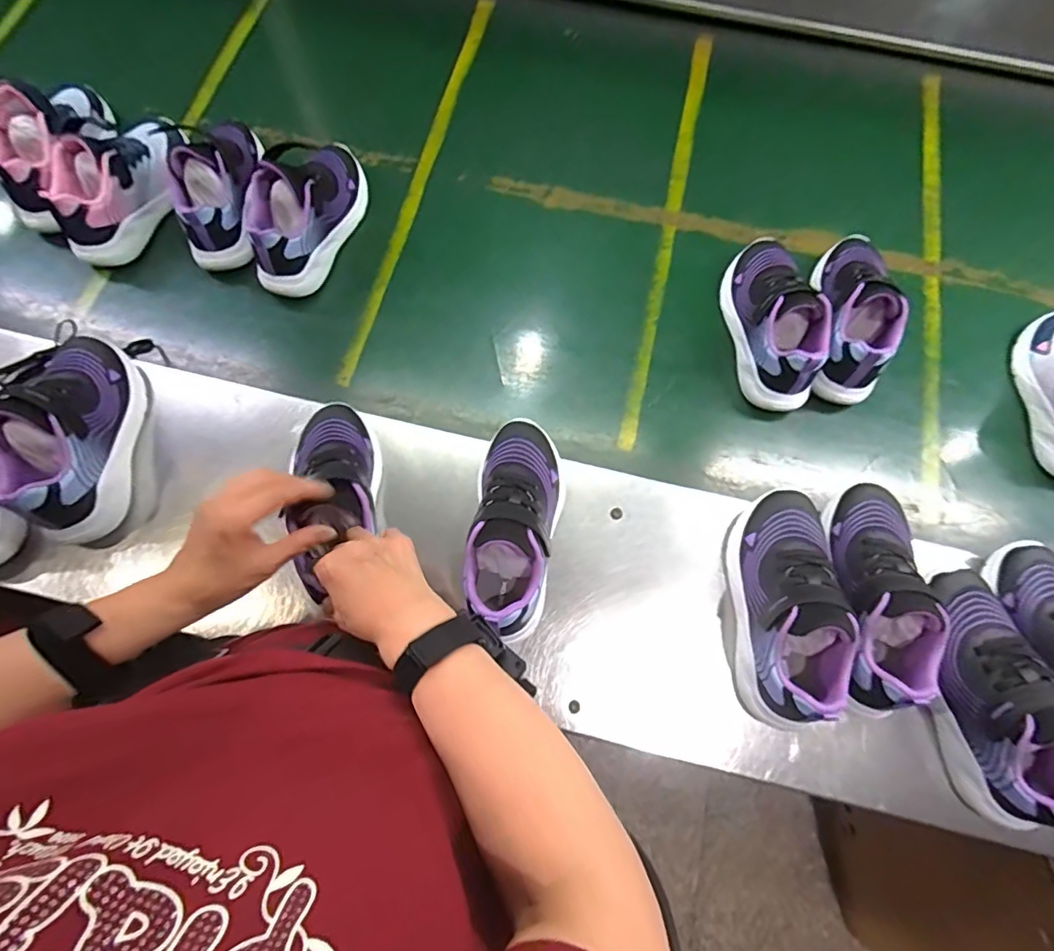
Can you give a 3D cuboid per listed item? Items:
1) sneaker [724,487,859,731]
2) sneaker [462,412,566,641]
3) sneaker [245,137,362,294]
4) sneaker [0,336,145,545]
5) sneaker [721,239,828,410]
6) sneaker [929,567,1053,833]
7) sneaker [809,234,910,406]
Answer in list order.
[{"bbox_3d":[0.246,0.116,0.490,0.084,0.093,0.220,3,74,-1],"label":"sneaker"},{"bbox_3d":[-0.009,0.044,0.506,0.081,0.090,0.209,8,74,1],"label":"sneaker"},{"bbox_3d":[-0.277,-0.338,0.662,0.093,0.106,0.220,21,75,4],"label":"sneaker"},{"bbox_3d":[-0.462,-0.051,0.532,0.089,0.094,0.230,-3,74,-2],"label":"sneaker"},{"bbox_3d":[0.290,-0.187,0.618,0.081,0.089,0.213,-2,74,-2],"label":"sneaker"},{"bbox_3d":[0.417,0.193,0.469,0.090,0.078,0.213,-11,75,-4],"label":"sneaker"},{"bbox_3d":[0.380,-0.200,0.621,0.076,0.092,0.224,9,74,1],"label":"sneaker"}]

